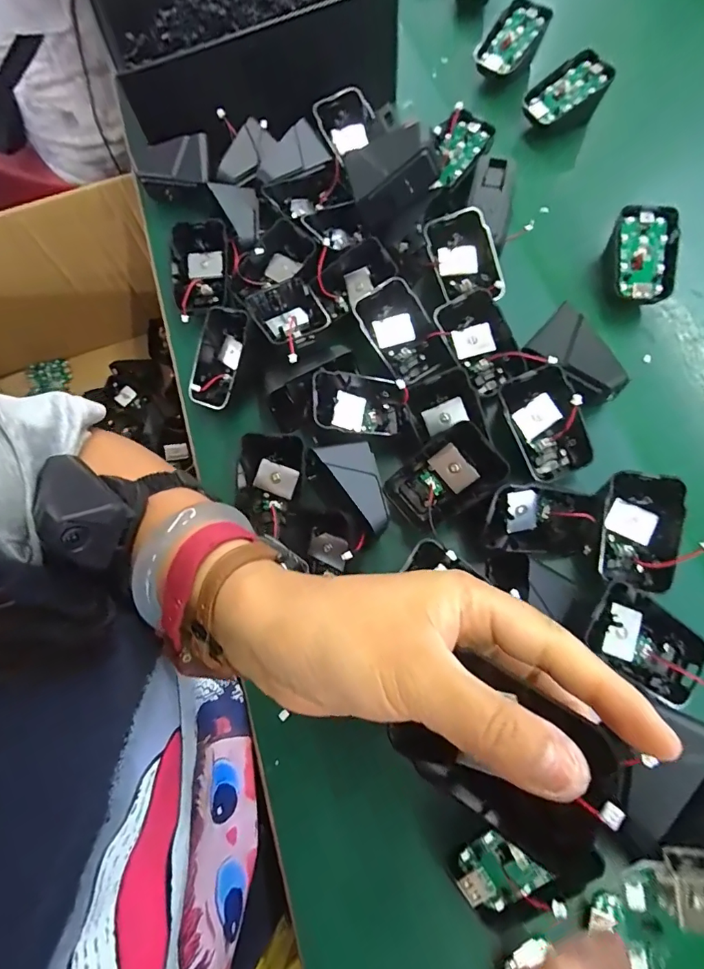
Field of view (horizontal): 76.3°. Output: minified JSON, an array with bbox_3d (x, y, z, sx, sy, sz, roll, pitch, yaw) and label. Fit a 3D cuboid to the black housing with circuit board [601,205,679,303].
[{"bbox_3d":[0.217,-0.169,0.340,0.042,0.039,0.065,1,73,2],"label":"black housing with circuit board"}]

